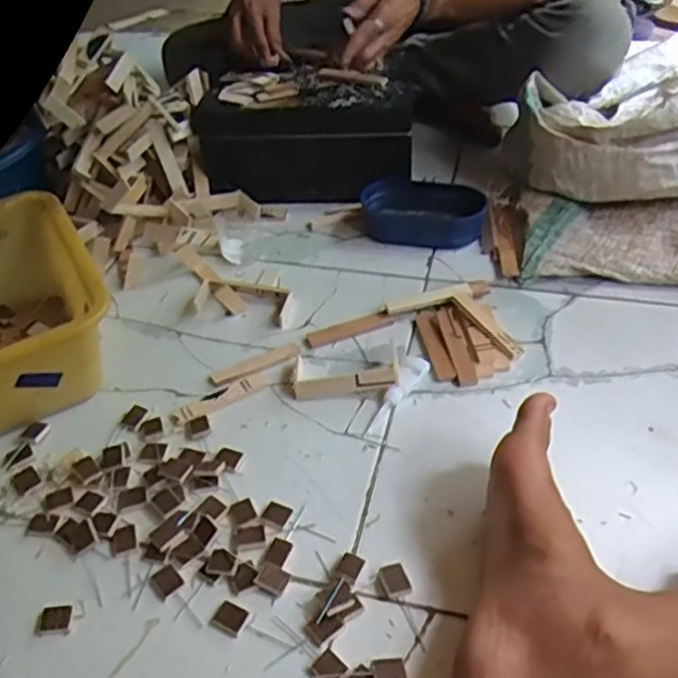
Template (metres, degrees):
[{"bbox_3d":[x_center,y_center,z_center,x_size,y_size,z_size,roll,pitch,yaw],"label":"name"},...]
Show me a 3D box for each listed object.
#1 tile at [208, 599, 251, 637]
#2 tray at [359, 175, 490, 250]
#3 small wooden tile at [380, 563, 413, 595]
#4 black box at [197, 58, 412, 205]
[{"bbox_3d":[-0.084,0.213,0.524,0.024,0.007,0.022,16,46,20],"label":"tile"},{"bbox_3d":[0.105,-0.159,0.878,0.157,0.049,0.079,8,44,13],"label":"tray"},{"bbox_3d":[0.044,0.188,0.540,0.019,0.004,0.022,-15,44,-12],"label":"small wooden tile"},{"bbox_3d":[-0.036,-0.278,0.944,0.282,0.145,0.154,6,44,11],"label":"black box"}]

